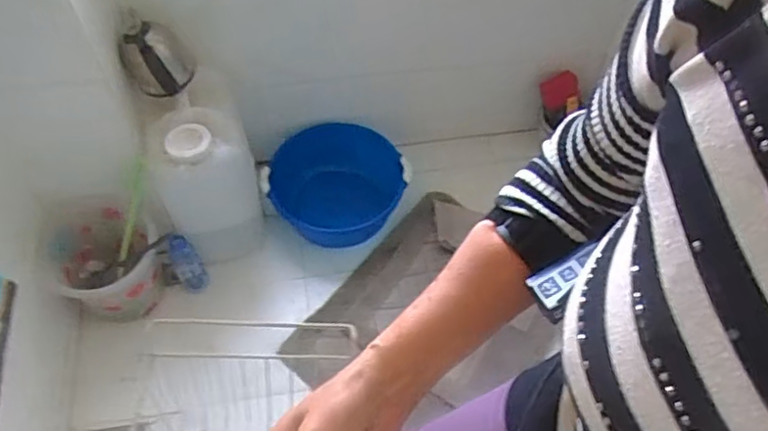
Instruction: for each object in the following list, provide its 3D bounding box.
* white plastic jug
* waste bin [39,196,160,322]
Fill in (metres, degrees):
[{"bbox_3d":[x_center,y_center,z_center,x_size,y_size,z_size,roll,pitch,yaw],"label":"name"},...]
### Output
[{"bbox_3d":[-0.407,-0.086,1.422,0.208,0.358,0.159,-17,57,-13],"label":"white plastic jug"},{"bbox_3d":[-0.630,0.117,1.416,0.227,0.237,0.240,1,54,-1],"label":"waste bin"}]

